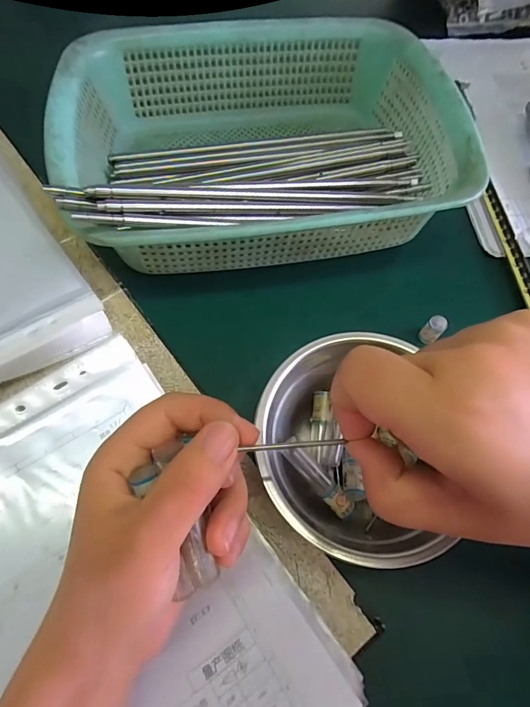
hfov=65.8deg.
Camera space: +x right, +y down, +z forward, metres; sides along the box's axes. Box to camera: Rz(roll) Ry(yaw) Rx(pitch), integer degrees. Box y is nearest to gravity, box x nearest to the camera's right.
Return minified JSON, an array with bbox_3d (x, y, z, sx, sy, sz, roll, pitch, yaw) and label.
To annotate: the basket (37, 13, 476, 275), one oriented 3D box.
[{"bbox_3d":[-0.002,-0.170,0.328,0.300,0.075,0.216,-11,67,-9],"label":"basket"}]

